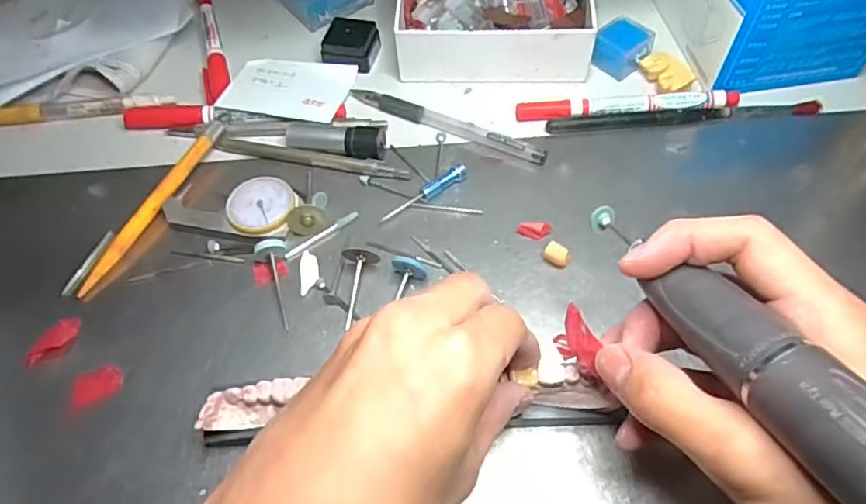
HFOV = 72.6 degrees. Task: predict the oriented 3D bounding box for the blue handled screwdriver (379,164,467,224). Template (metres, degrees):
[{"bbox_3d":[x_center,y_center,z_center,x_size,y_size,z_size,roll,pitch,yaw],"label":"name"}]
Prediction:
[{"bbox_3d":[-0.005,-0.033,0.336,0.058,0.009,0.007,-30,61,-16],"label":"blue handled screwdriver"}]

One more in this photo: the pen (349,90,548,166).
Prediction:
[{"bbox_3d":[0.008,-0.081,0.368,0.131,0.008,0.013,23,61,16],"label":"pen"}]

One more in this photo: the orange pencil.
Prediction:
[{"bbox_3d":[-0.159,-0.029,0.338,0.009,0.010,0.127,19,60,14],"label":"orange pencil"}]

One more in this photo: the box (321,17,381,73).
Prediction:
[{"bbox_3d":[-0.056,-0.144,0.403,0.032,0.017,0.032,13,59,11],"label":"box"}]

